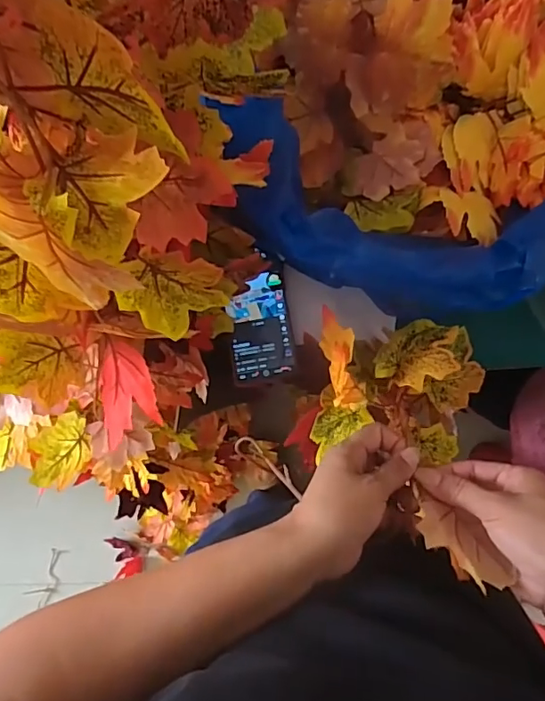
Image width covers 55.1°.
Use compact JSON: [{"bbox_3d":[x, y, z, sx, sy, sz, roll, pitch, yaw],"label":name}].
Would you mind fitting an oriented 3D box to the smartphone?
[{"bbox_3d":[-0.015,-0.038,0.625,0.072,0.013,0.153,-6,87,3],"label":"smartphone"}]

